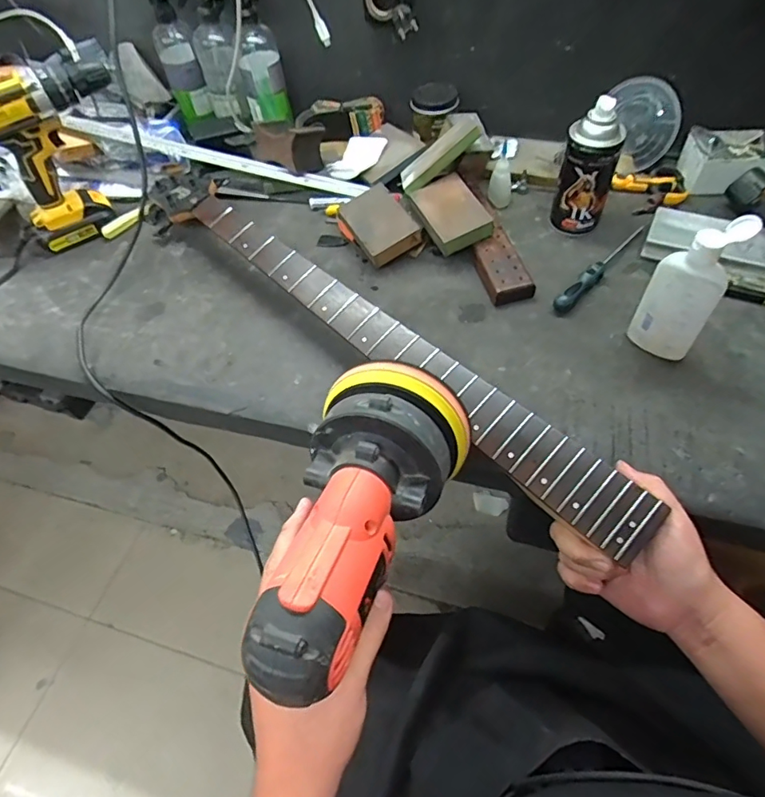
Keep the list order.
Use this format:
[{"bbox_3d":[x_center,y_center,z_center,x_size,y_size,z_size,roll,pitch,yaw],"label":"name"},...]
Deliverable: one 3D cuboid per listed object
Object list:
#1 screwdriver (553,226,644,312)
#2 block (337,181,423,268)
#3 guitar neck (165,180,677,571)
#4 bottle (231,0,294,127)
[{"bbox_3d":[0.268,-0.162,0.615,0.020,0.020,0.175,37,65,26],"label":"screwdriver"},{"bbox_3d":[-0.004,-0.228,0.653,0.073,0.027,0.108,-35,64,-2],"label":"block"},{"bbox_3d":[-0.012,-0.078,0.547,0.647,0.031,0.075,39,66,24],"label":"guitar neck"},{"bbox_3d":[-0.190,-0.522,0.755,0.070,0.187,0.059,-13,55,-4],"label":"bottle"}]

